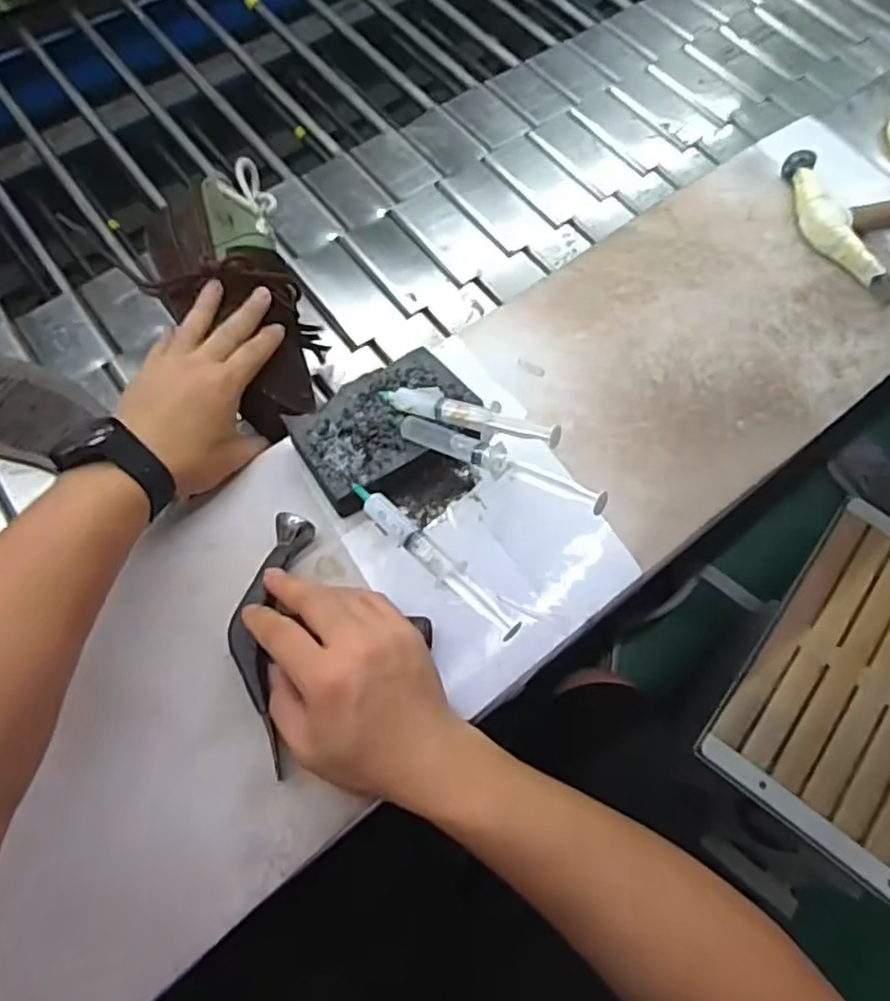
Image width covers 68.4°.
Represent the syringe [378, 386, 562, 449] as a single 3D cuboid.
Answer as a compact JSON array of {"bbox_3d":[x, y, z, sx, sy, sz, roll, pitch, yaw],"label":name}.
[{"bbox_3d":[0.012,-0.061,0.455,0.139,0.014,0.026,18,66,25],"label":"syringe"}]

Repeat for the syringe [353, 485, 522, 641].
[{"bbox_3d":[-0.010,0.037,0.427,0.146,0.019,0.019,41,72,15],"label":"syringe"}]

